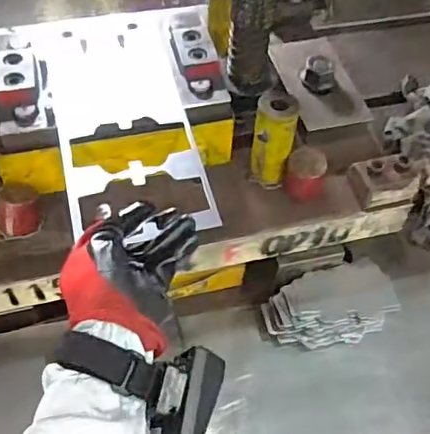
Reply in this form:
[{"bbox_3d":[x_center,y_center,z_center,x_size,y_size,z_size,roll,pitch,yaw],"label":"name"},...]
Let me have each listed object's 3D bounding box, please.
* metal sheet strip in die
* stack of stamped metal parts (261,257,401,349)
[{"bbox_3d":[-0.092,-0.105,0.556,0.125,0.008,0.305,-10,54,-9],"label":"metal sheet strip in die"},{"bbox_3d":[0.125,0.101,0.638,0.133,0.069,0.071,-14,55,-12],"label":"stack of stamped metal parts"}]

